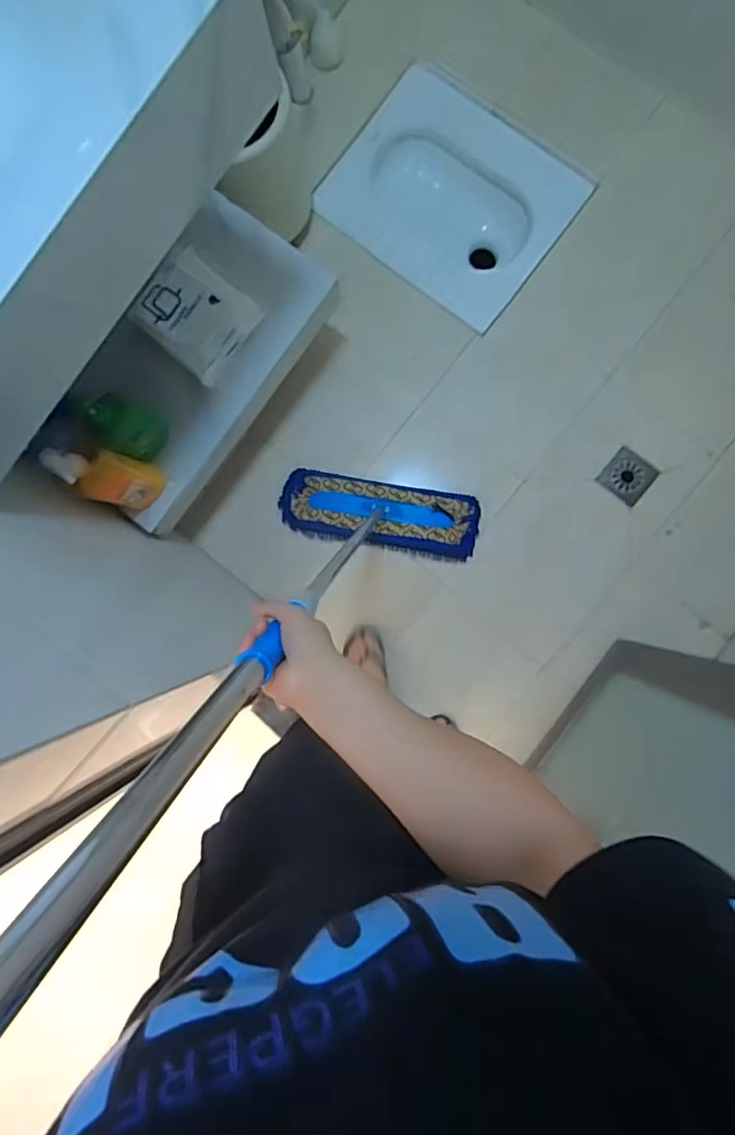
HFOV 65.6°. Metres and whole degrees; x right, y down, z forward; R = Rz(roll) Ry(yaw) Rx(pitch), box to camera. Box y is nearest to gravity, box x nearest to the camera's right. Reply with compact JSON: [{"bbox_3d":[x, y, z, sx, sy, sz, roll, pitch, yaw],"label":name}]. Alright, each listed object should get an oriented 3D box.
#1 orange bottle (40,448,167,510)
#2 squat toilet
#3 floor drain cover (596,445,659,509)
[{"bbox_3d":[-0.448,-0.155,0.981,0.056,0.281,0.086,7,91,6],"label":"orange bottle"},{"bbox_3d":[0.220,-0.945,1.494,0.560,0.150,0.478,38,94,5],"label":"squat toilet"},{"bbox_3d":[0.620,-0.218,1.358,0.112,0.005,0.109,39,90,-6],"label":"floor drain cover"}]

